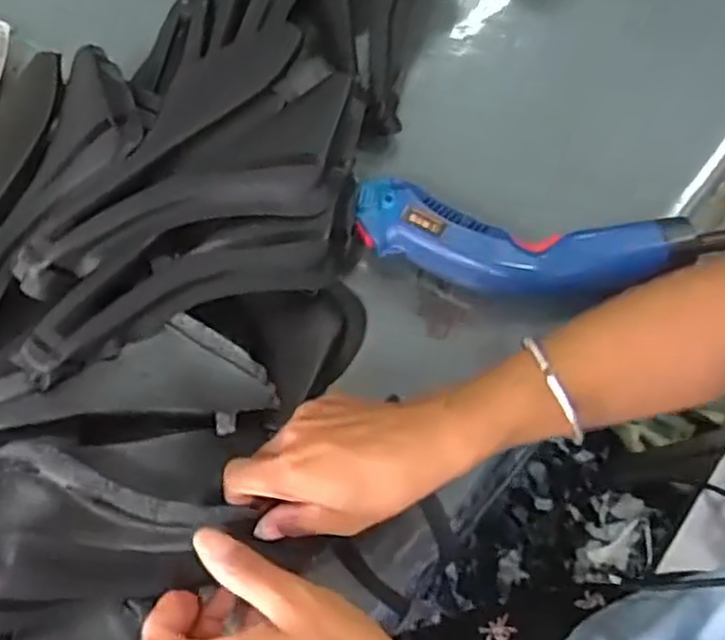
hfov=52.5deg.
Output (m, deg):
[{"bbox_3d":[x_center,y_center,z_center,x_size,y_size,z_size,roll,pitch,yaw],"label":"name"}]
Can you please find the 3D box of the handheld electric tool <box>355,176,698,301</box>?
[{"bbox_3d":[0.102,-0.046,0.480,0.216,0.039,0.063,9,71,6],"label":"handheld electric tool"}]

